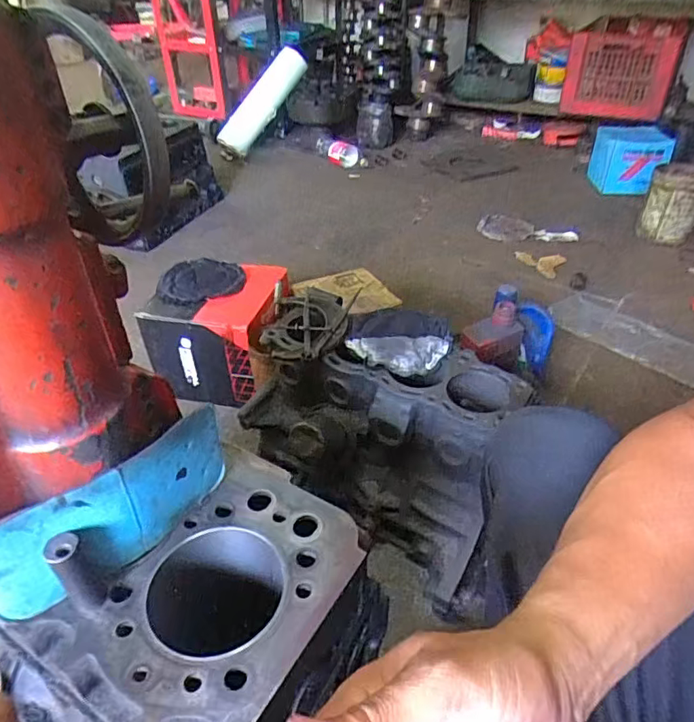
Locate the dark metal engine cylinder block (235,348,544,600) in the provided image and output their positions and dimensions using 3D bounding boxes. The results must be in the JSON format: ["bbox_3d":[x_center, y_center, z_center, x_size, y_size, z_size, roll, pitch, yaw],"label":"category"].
[{"bbox_3d":[0.047,0.126,0.858,0.393,0.272,0.218,23,43,27],"label":"dark metal engine cylinder block"}]

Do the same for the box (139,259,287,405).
[{"bbox_3d":[-0.246,-0.057,1.151,0.249,0.219,0.259,14,40,18],"label":"box"}]

